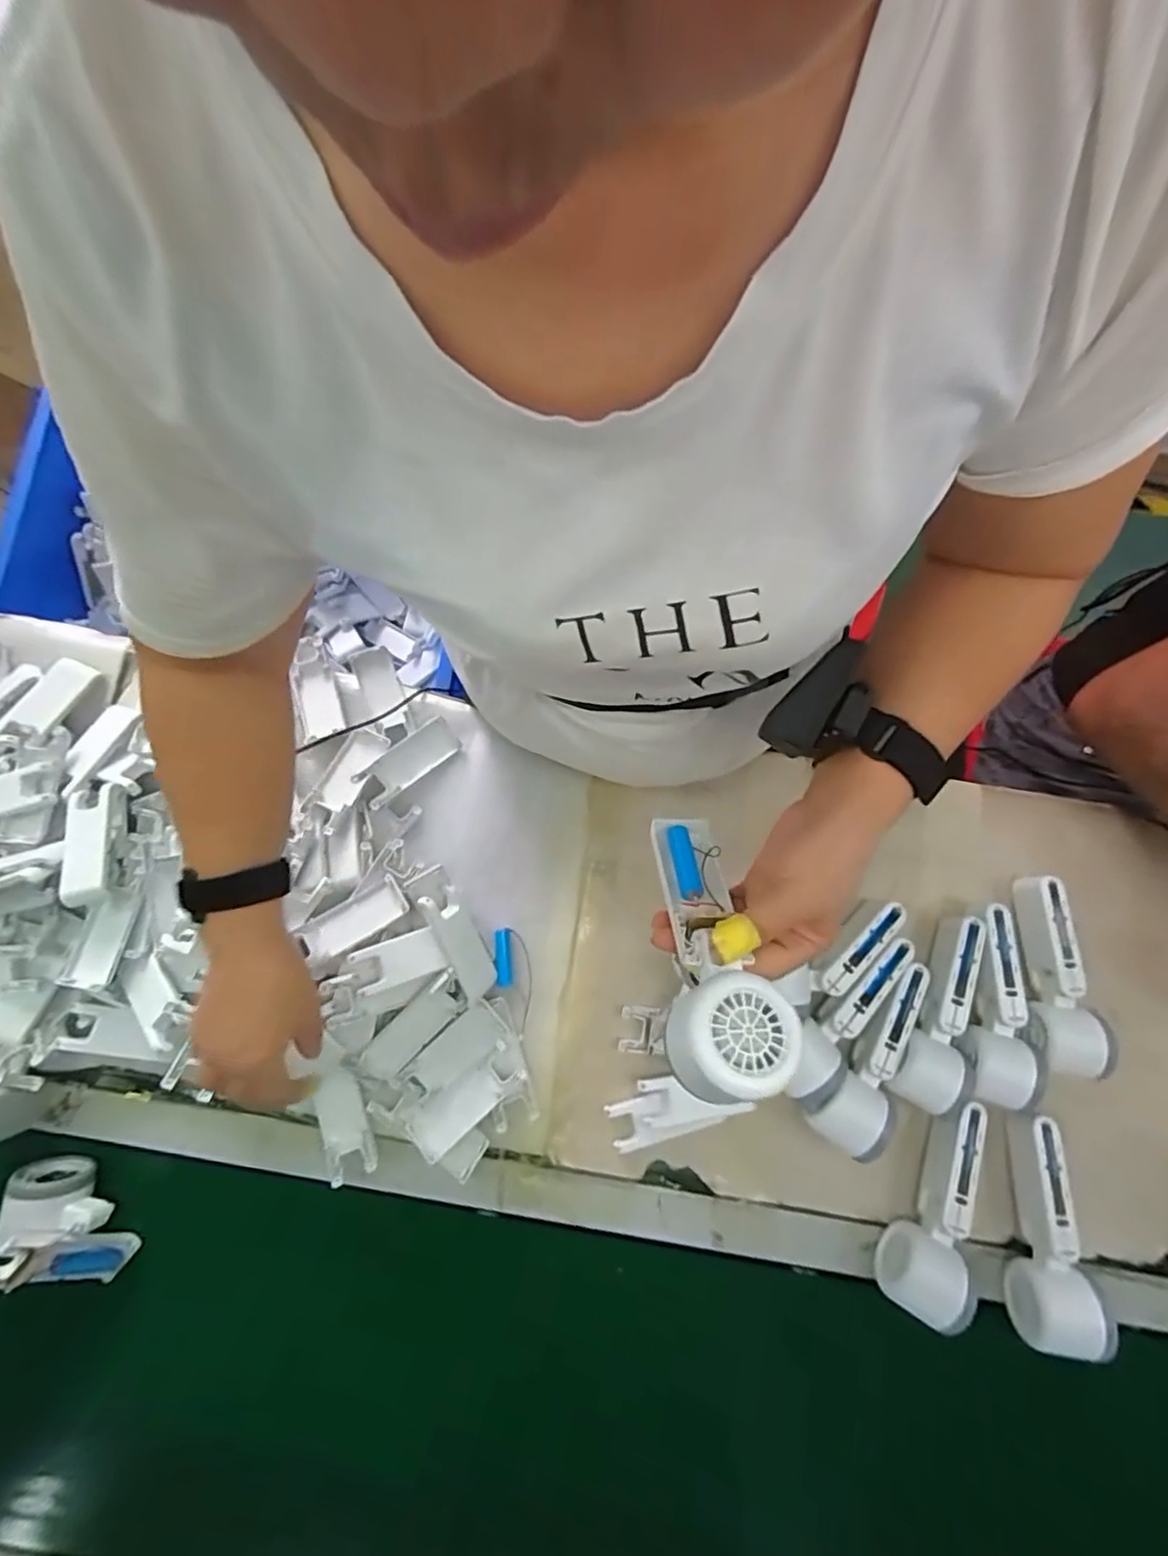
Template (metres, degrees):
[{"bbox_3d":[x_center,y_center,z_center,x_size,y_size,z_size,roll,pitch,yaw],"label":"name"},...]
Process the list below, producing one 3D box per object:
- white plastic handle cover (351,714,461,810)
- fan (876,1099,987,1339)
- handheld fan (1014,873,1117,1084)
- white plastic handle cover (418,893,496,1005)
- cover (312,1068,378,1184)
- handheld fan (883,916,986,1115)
[{"bbox_3d":[-0.173,-0.017,0.608,0.104,0.011,0.038,-41,99,-20],"label":"white plastic handle cover"},{"bbox_3d":[0.298,0.353,0.516,0.057,0.062,0.166,28,81,5],"label":"fan"},{"bbox_3d":[0.418,0.173,0.555,0.052,0.055,0.164,0,79,0],"label":"handheld fan"},{"bbox_3d":[-0.114,0.147,0.558,0.041,0.015,0.102,-36,102,-48],"label":"white plastic handle cover"},{"bbox_3d":[-0.210,0.301,0.541,0.038,0.013,0.086,-21,80,-4],"label":"cover"},{"bbox_3d":[0.321,0.205,0.550,0.057,0.053,0.170,28,81,6],"label":"handheld fan"}]

